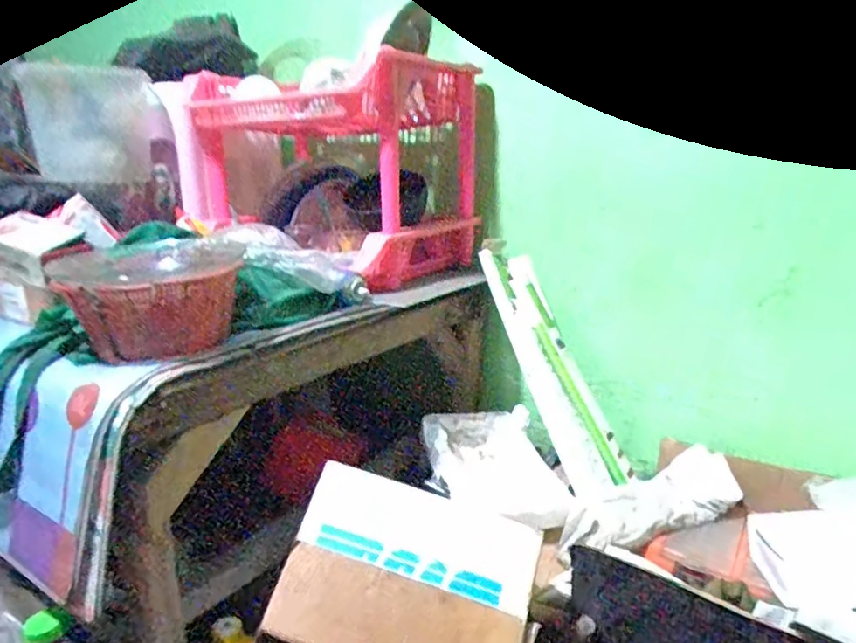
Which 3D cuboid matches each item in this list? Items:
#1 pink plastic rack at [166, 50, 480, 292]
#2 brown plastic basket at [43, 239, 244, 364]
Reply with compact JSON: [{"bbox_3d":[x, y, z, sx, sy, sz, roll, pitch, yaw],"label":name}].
[{"bbox_3d":[-0.192,-0.271,1.083,0.482,0.328,0.319,9,18,32],"label":"pink plastic rack"},{"bbox_3d":[-0.316,-0.026,0.709,0.161,0.115,0.186,9,18,33],"label":"brown plastic basket"}]

